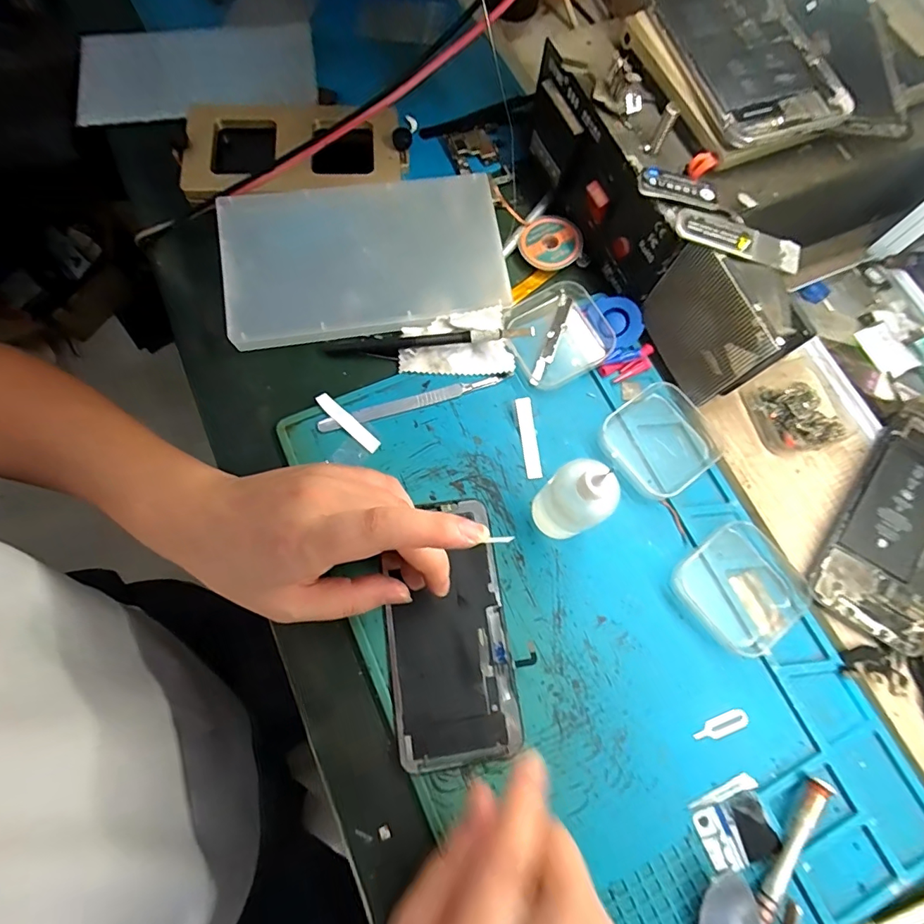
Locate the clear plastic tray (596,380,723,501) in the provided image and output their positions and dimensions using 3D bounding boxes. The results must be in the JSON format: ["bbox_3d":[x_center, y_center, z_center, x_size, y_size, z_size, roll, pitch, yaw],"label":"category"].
[{"bbox_3d":[0.129,-0.015,0.312,0.068,0.016,0.063,-36,77,-11],"label":"clear plastic tray"}]

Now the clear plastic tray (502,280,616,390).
[{"bbox_3d":[0.065,-0.086,0.328,0.067,0.017,0.061,-30,76,-10],"label":"clear plastic tray"}]

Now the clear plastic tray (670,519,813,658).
[{"bbox_3d":[0.165,0.074,0.288,0.066,0.014,0.065,-37,78,-12],"label":"clear plastic tray"}]

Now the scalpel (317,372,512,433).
[{"bbox_3d":[-0.030,-0.040,0.317,0.127,0.009,0.009,-17,74,-7],"label":"scalpel"}]

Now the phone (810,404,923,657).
[{"bbox_3d":[0.286,0.032,0.306,0.074,0.014,0.165,37,76,9],"label":"phone"}]

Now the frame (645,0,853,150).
[{"bbox_3d":[0.152,-0.232,0.269,0.071,0.007,0.134,-14,73,-3],"label":"frame"}]

